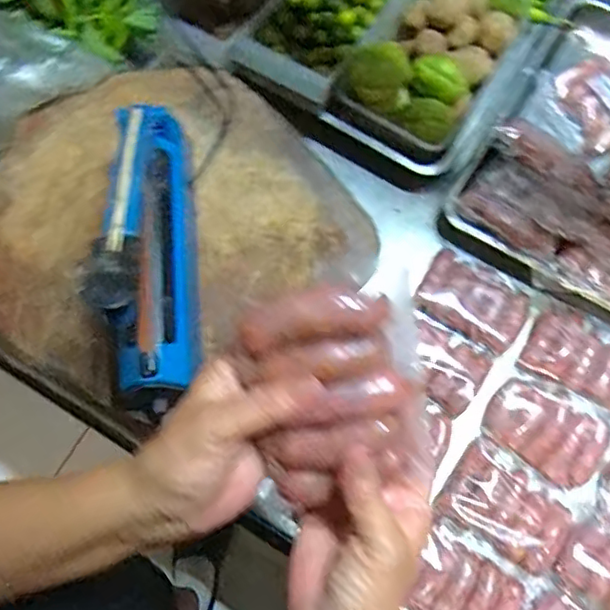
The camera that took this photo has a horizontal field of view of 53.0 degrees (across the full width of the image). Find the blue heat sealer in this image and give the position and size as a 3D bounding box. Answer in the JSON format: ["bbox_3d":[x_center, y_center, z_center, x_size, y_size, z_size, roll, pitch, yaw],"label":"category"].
[{"bbox_3d":[-0.143,-0.072,0.573,0.063,0.203,0.274,-3,74,1],"label":"blue heat sealer"}]

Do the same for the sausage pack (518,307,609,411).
[{"bbox_3d":[0.323,0.063,0.705,0.126,0.020,0.081,31,77,10],"label":"sausage pack"}]

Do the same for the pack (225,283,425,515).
[{"bbox_3d":[0.015,0.055,0.347,0.090,0.025,0.131,-19,111,-2],"label":"pack"}]

